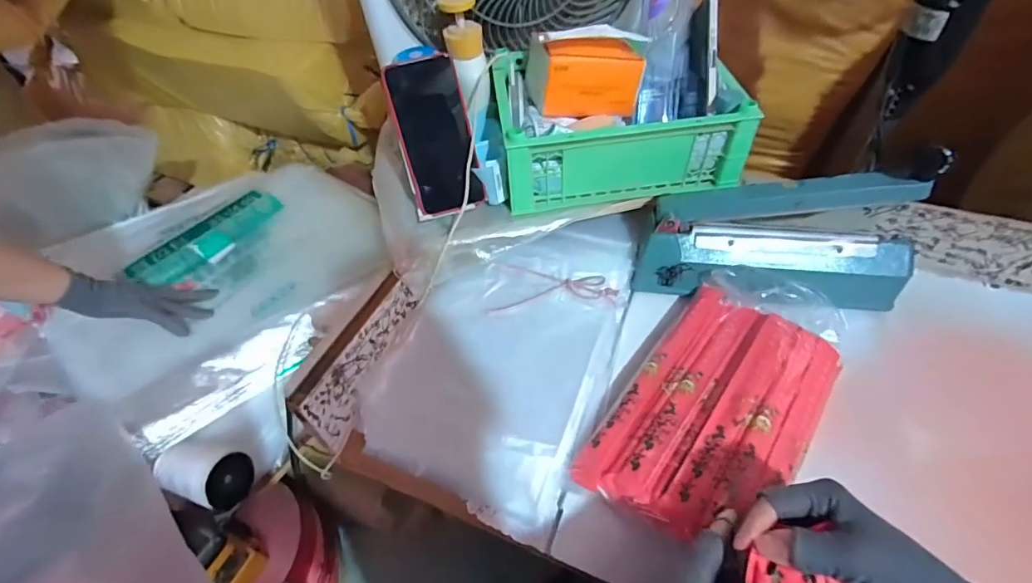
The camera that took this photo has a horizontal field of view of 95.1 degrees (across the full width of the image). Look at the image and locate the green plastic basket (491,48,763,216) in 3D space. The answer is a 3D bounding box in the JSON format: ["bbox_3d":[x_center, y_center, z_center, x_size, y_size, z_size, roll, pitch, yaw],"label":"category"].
[{"bbox_3d":[0.116,-0.217,0.594,0.269,0.110,0.196,-6,51,-3],"label":"green plastic basket"}]

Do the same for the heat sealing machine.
[{"bbox_3d":[0.302,-0.055,0.545,0.305,0.142,0.078,7,52,8],"label":"heat sealing machine"}]

